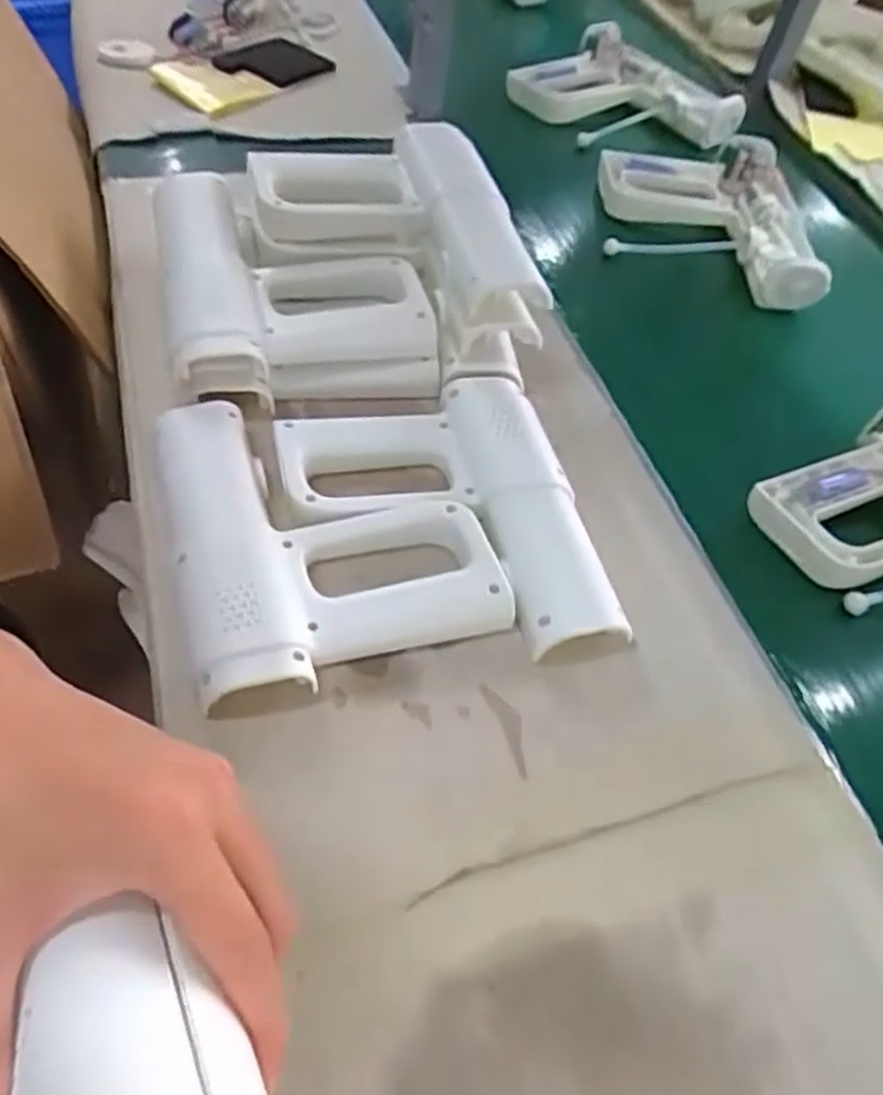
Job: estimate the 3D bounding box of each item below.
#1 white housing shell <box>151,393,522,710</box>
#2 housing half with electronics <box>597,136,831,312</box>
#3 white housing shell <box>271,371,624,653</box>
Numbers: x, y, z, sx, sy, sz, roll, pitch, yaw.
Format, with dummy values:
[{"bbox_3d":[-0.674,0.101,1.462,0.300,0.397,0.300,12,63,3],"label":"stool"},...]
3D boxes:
[{"bbox_3d":[-0.074,-0.015,0.461,0.176,0.032,0.202,-14,57,-16],"label":"white housing shell"},{"bbox_3d":[0.249,-0.316,0.719,0.193,0.050,0.211,9,54,0],"label":"housing half with electronics"},{"bbox_3d":[-0.002,-0.014,0.468,0.170,0.035,0.199,-12,57,-14],"label":"white housing shell"}]

